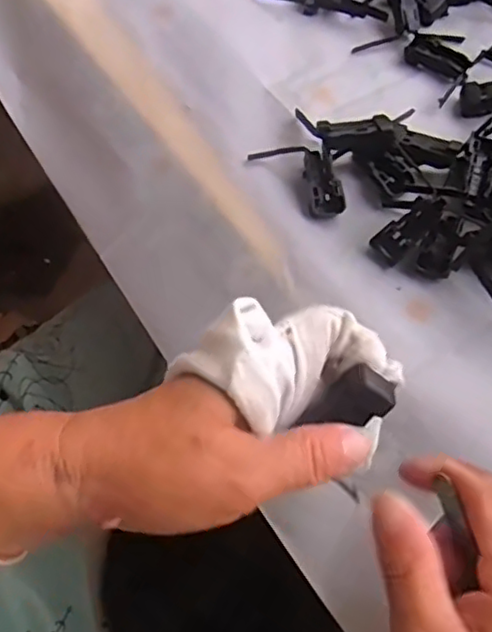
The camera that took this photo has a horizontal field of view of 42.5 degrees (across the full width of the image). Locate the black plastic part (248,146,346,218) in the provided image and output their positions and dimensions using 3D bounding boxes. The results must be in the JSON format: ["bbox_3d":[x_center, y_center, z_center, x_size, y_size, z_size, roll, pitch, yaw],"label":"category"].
[{"bbox_3d":[0.038,-0.087,0.390,0.033,0.011,0.063,-41,69,-21],"label":"black plastic part"}]

